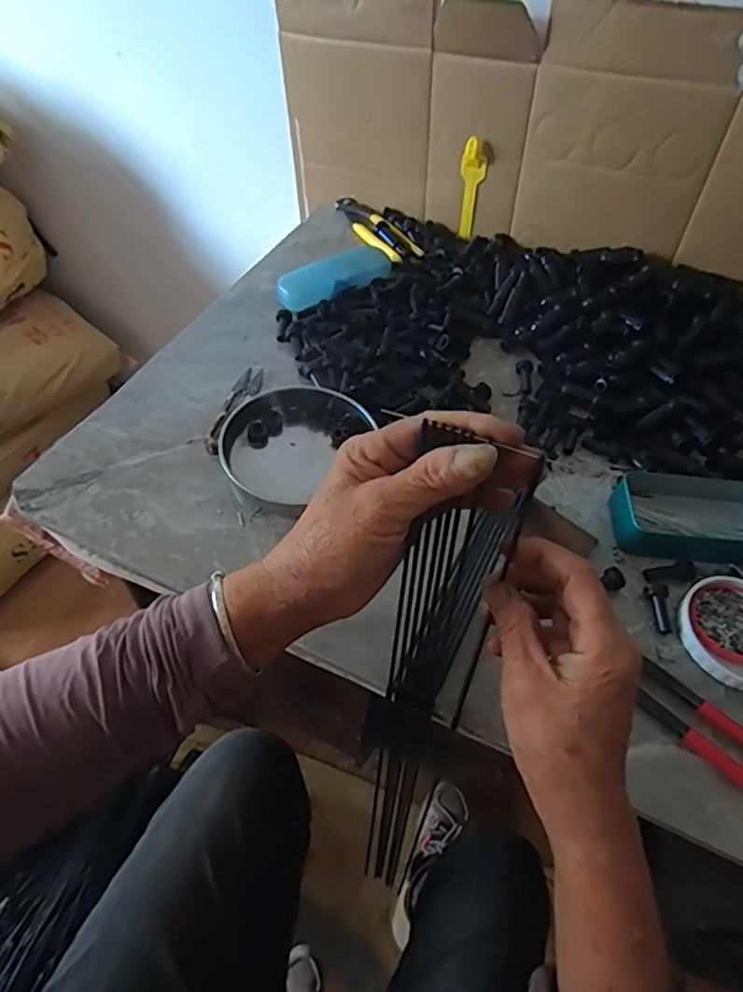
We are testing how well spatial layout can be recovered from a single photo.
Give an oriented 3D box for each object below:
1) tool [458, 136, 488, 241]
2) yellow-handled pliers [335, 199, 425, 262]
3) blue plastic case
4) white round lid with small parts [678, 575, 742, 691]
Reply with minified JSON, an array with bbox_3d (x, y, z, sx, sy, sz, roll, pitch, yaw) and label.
[{"bbox_3d":[0.126,-0.388,0.728,0.031,0.116,0.008,19,54,10],"label":"tool"},{"bbox_3d":[0.008,-0.357,0.760,0.060,0.016,0.172,-17,56,-16],"label":"yellow-handled pliers"},{"bbox_3d":[-0.042,-0.259,0.673,0.149,0.021,0.050,-30,61,-24],"label":"blue plastic case"},{"bbox_3d":[0.283,0.104,0.438,0.085,0.010,0.085,0,52,0],"label":"white round lid with small parts"}]

